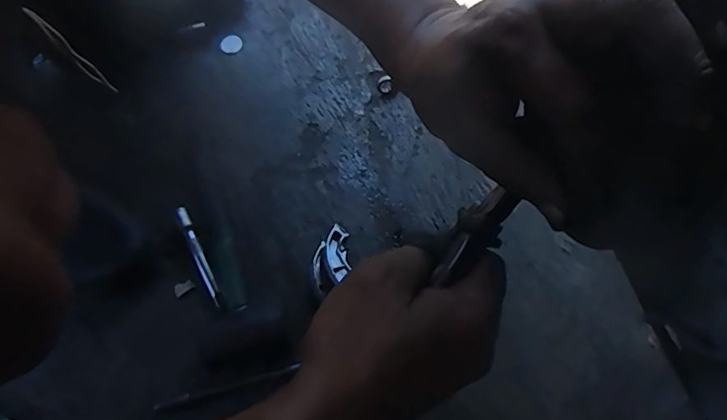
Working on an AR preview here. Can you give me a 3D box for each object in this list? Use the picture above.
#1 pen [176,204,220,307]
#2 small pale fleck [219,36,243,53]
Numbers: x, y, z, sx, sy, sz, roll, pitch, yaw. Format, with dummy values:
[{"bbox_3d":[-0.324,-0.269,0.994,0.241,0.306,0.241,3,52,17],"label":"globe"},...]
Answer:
[{"bbox_3d":[-0.185,0.051,0.525,0.014,0.013,0.119,-25,72,-9],"label":"pen"},{"bbox_3d":[-0.178,-0.223,0.631,0.029,0.006,0.022,-16,71,-5],"label":"small pale fleck"}]

